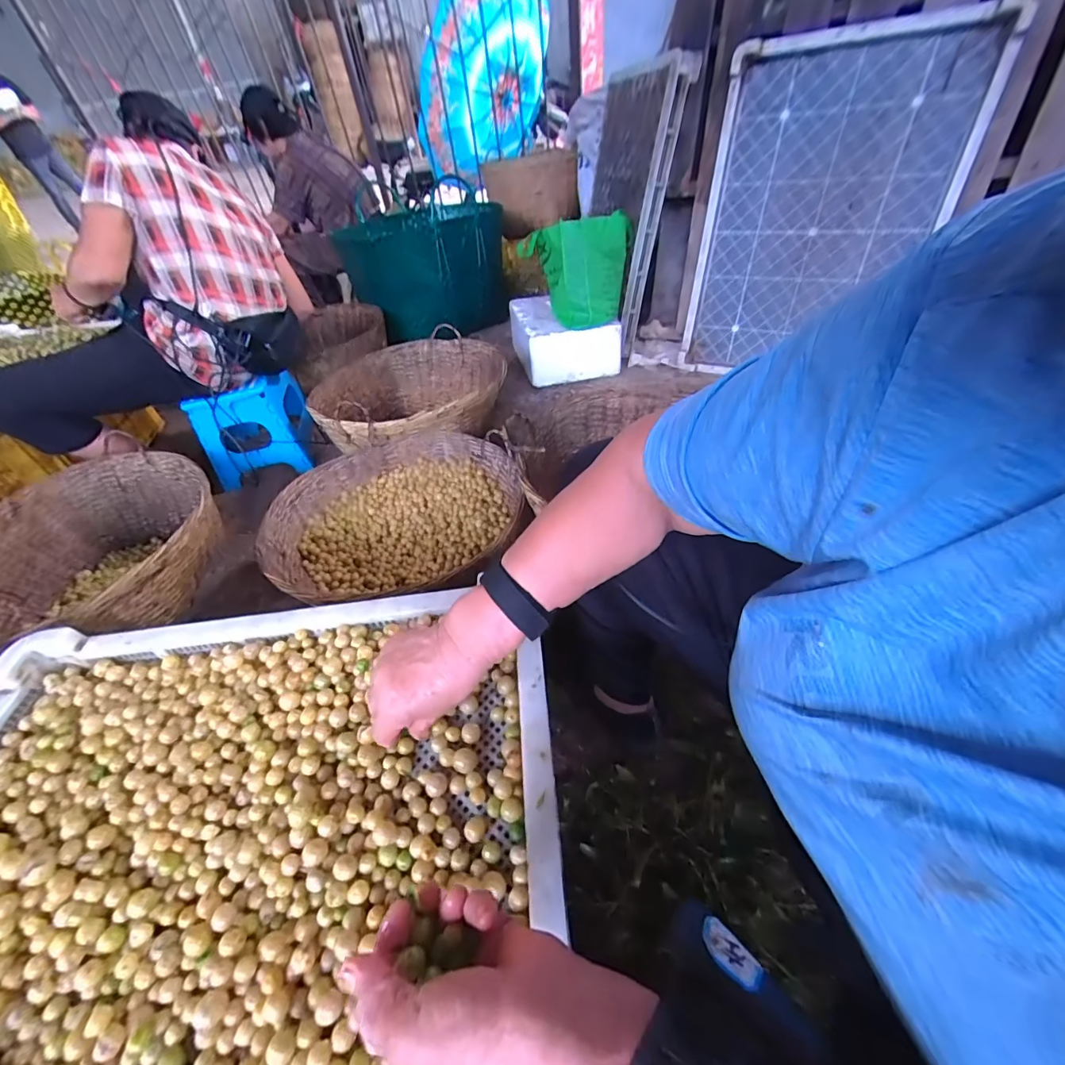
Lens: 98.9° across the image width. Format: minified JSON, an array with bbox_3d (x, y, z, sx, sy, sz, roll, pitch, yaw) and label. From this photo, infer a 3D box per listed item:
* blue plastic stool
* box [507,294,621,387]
[{"bbox_3d":[-0.775,-0.315,1.256,0.250,0.245,0.269,-22,46,-9],"label":"blue plastic stool"},{"bbox_3d":[0.107,-0.652,1.515,0.309,0.175,0.314,-17,45,-4],"label":"box"}]

